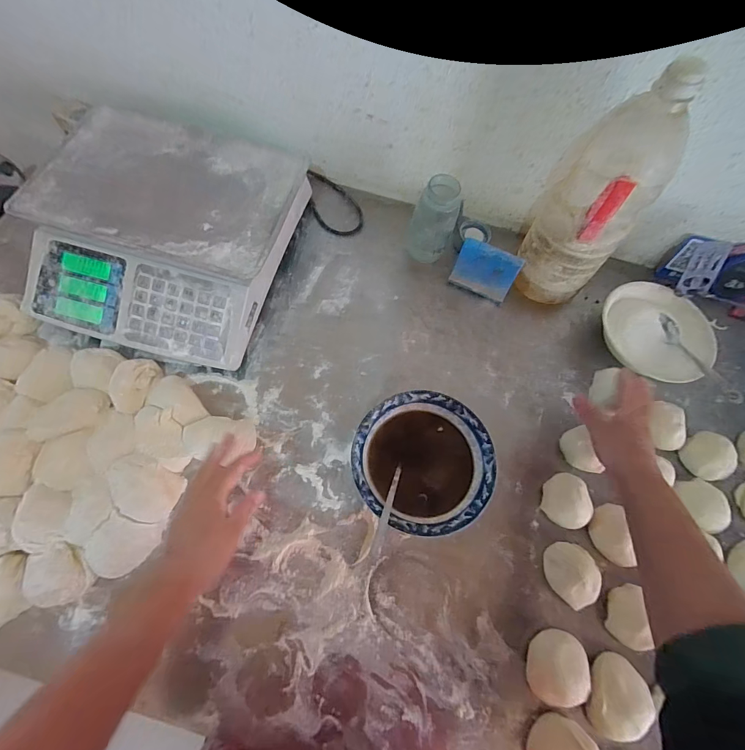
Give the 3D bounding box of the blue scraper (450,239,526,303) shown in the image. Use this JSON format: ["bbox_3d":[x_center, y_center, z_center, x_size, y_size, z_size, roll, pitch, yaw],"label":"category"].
[{"bbox_3d":[0.183,-0.169,0.621,0.096,0.077,0.007,24,33,6],"label":"blue scraper"}]

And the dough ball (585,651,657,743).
[{"bbox_3d":[0.272,0.357,0.427,0.061,0.042,0.077,7,67,1],"label":"dough ball"}]

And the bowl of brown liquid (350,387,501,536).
[{"bbox_3d":[0.063,0.113,0.501,0.171,0.056,0.169,1,67,-2],"label":"bowl of brown liquid"}]

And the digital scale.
[{"bbox_3d":[-0.302,-0.211,0.564,0.344,0.097,0.334,14,67,4],"label":"digital scale"}]

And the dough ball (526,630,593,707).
[{"bbox_3d":[0.210,0.328,0.431,0.066,0.038,0.070,1,67,-2],"label":"dough ball"}]

